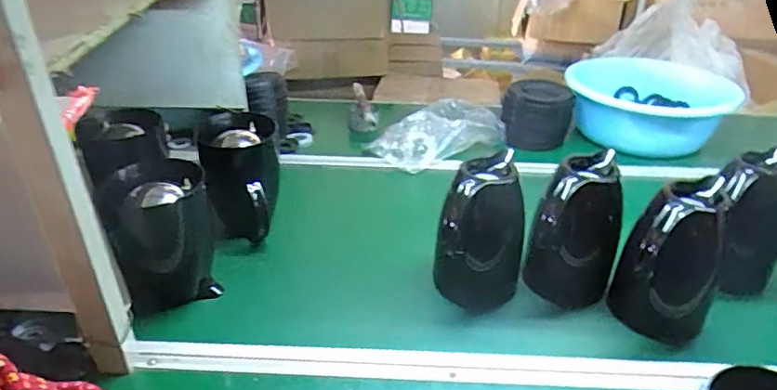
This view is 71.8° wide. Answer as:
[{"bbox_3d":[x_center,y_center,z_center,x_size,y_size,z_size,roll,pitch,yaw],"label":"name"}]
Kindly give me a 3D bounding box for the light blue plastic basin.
[{"bbox_3d":[0.628,-0.225,1.310,0.377,0.137,0.295,11,32,17],"label":"light blue plastic basin"}]

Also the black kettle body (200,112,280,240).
[{"bbox_3d":[-0.240,-0.026,0.887,0.122,0.182,0.124,-6,31,-11],"label":"black kettle body"}]

